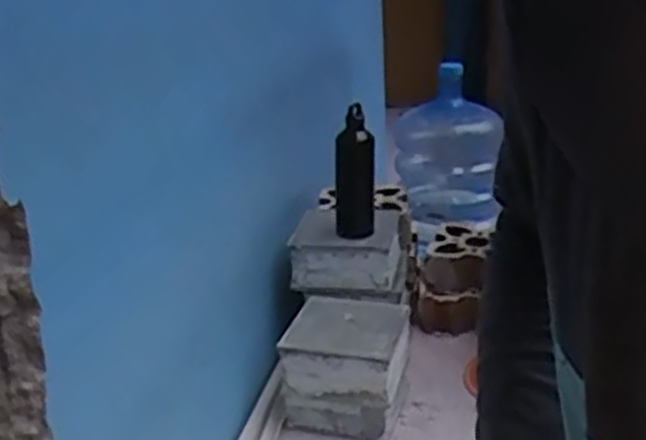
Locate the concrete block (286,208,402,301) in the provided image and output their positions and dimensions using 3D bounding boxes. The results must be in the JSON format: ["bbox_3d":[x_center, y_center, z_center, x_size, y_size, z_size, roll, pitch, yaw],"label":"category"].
[{"bbox_3d":[0.045,0.059,1.551,0.208,0.117,0.167,0,22,9],"label":"concrete block"}]

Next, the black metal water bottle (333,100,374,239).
[{"bbox_3d":[0.058,-0.082,1.483,0.076,0.224,0.060,-3,21,3],"label":"black metal water bottle"}]

